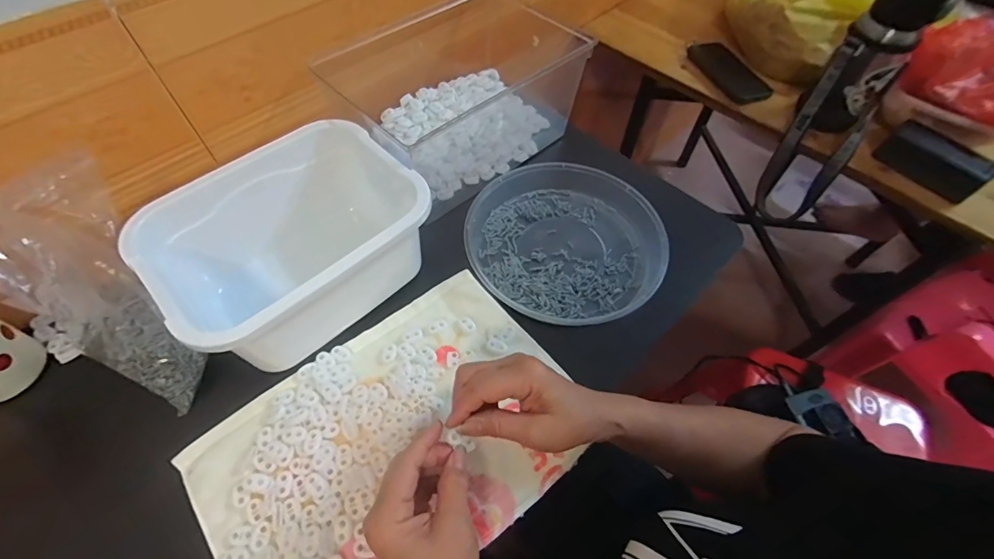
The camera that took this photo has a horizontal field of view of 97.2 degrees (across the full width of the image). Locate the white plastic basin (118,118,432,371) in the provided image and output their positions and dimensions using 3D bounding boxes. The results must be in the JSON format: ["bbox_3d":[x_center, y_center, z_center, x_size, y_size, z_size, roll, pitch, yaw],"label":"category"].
[{"bbox_3d":[-0.207,-0.035,0.475,0.253,0.137,0.180,-38,66,-23],"label":"white plastic basin"}]

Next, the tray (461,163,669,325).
[{"bbox_3d":[0.081,-0.048,0.529,0.216,0.037,0.226,1,57,-1],"label":"tray"}]

